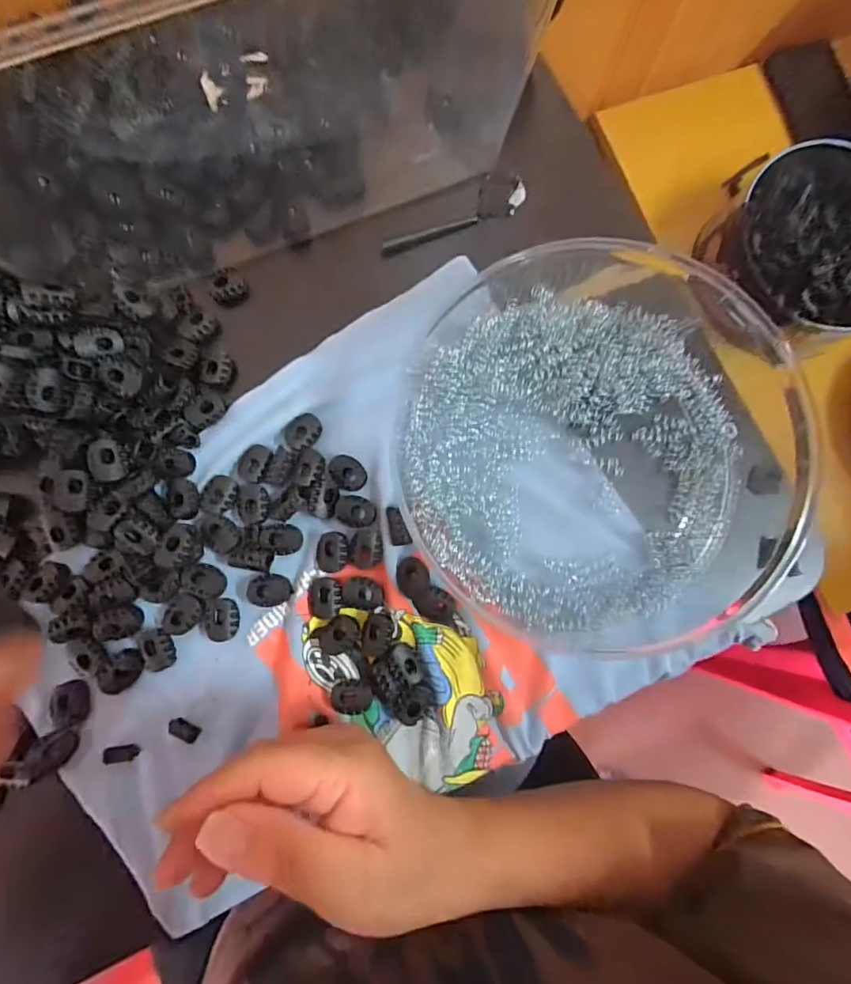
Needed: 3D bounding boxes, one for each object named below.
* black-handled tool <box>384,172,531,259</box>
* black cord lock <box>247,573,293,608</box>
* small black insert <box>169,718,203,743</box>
[{"bbox_3d":[0.016,-0.177,0.305,0.095,0.007,0.030,-19,86,-2],"label":"black-handled tool"},{"bbox_3d":[-0.084,0.053,0.261,0.021,0.006,0.017,0,85,-1],"label":"black cord lock"},{"bbox_3d":[-0.125,0.122,0.250,0.016,0.005,0.008,31,86,2],"label":"small black insert"}]

